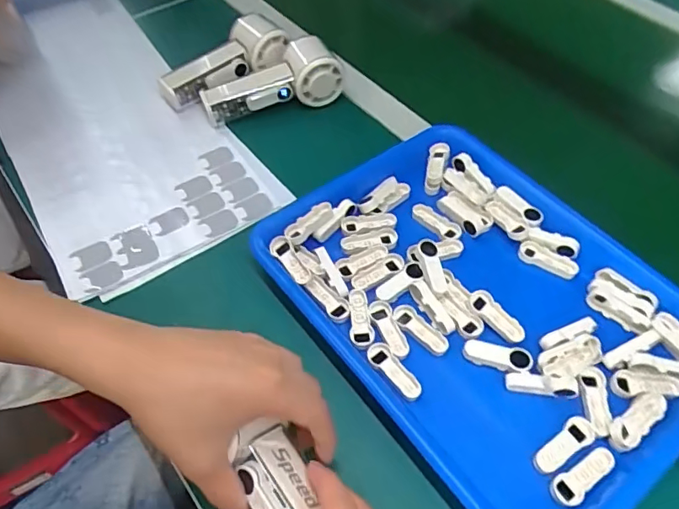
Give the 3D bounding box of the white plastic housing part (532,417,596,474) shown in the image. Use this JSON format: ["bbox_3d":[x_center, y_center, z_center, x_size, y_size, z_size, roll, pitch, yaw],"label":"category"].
[{"bbox_3d":[0.158,0.134,0.369,0.053,0.004,0.018,-26,58,-19],"label":"white plastic housing part"}]

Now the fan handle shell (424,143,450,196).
[{"bbox_3d":[0.096,-0.085,0.520,0.018,0.008,0.057,12,70,8],"label":"fan handle shell"}]

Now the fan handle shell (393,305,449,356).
[{"bbox_3d":[0.066,0.060,0.421,0.051,0.004,0.018,37,61,23],"label":"fan handle shell"}]

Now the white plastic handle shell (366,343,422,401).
[{"bbox_3d":[0.041,0.089,0.399,0.019,0.005,0.051,-31,60,-22],"label":"white plastic handle shell"}]

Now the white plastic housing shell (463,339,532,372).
[{"bbox_3d":[0.122,0.078,0.405,0.050,0.010,0.020,15,54,10],"label":"white plastic housing shell"}]

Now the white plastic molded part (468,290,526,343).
[{"bbox_3d":[0.127,0.050,0.423,0.050,0.010,0.018,44,63,12],"label":"white plastic molded part"}]

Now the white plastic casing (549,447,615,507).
[{"bbox_3d":[0.166,0.152,0.357,0.051,0.008,0.019,-26,58,-19],"label":"white plastic casing"}]

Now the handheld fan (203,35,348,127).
[{"bbox_3d":[-0.077,-0.191,0.587,0.156,0.057,0.069,-17,54,4],"label":"handheld fan"}]

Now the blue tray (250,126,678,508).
[{"bbox_3d":[0.118,0.037,0.438,0.260,0.043,0.340,-33,60,-23],"label":"blue tray"}]

